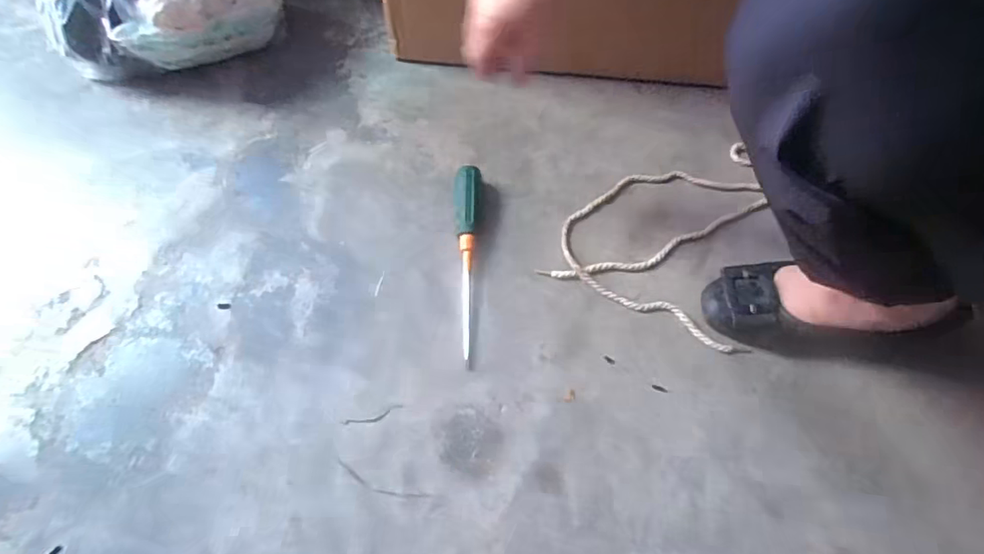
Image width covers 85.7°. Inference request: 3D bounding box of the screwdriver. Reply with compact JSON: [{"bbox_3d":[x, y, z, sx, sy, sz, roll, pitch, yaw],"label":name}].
[{"bbox_3d":[-0.028,-0.019,0.561,0.030,0.029,0.226,1,62,-1],"label":"screwdriver"}]

